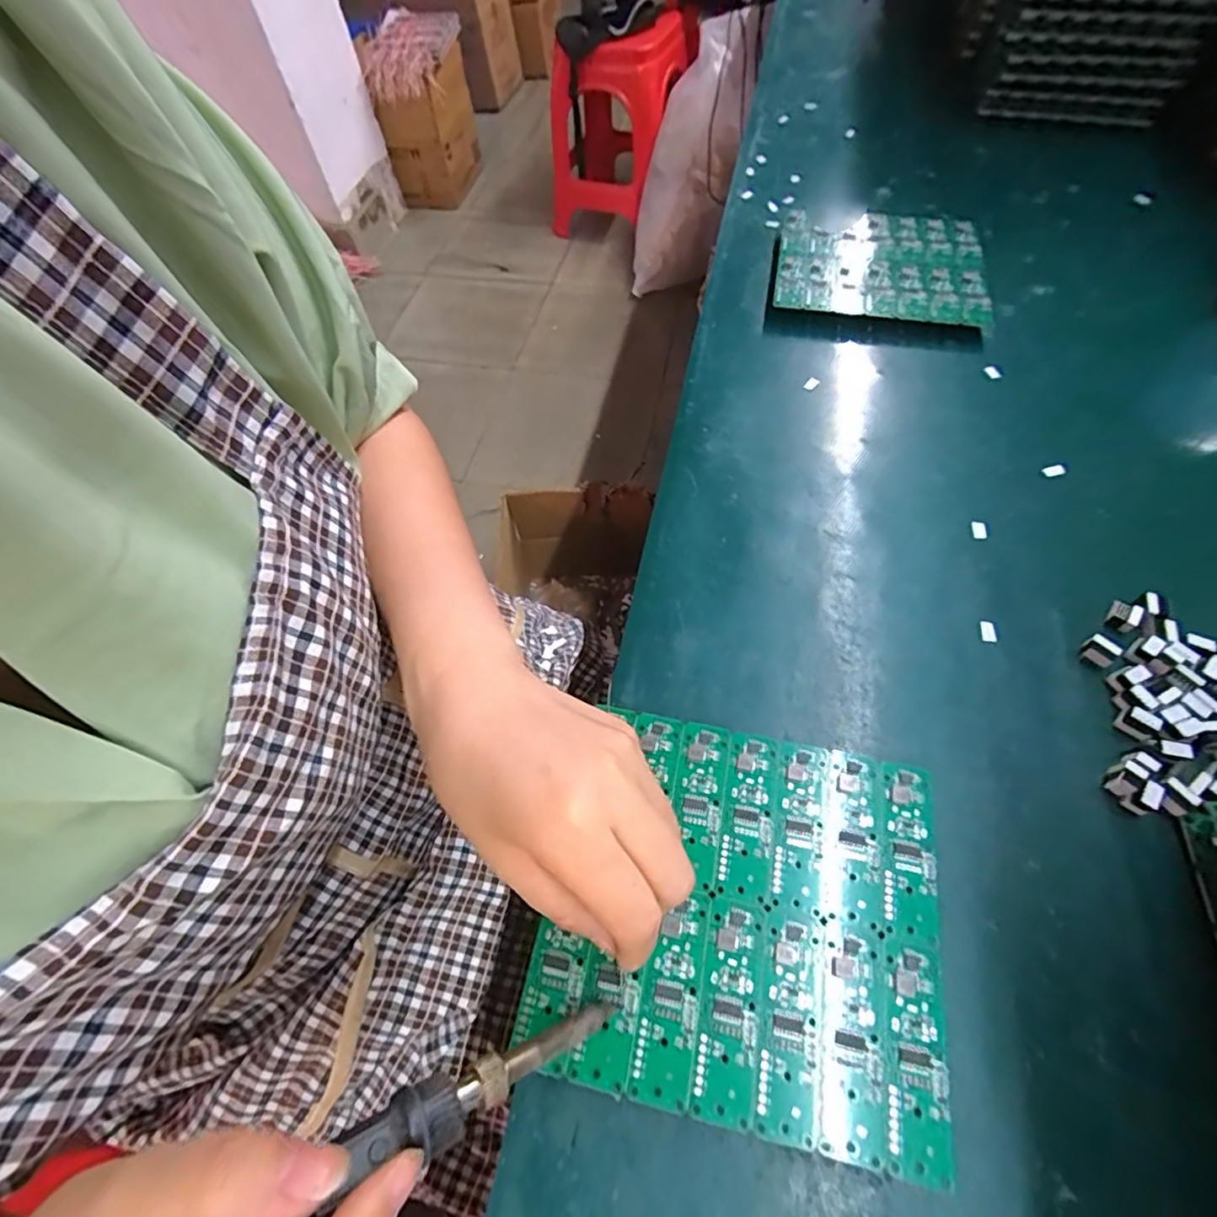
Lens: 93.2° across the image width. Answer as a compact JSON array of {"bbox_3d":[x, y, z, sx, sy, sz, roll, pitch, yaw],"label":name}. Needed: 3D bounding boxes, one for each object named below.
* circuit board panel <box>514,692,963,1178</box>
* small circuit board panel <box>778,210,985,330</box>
[{"bbox_3d":[0.052,0.116,0.228,0.146,0.004,0.135,10,60,8],"label":"circuit board panel"},{"bbox_3d":[0.210,-0.267,0.446,0.149,0.012,0.124,10,66,6],"label":"small circuit board panel"}]

